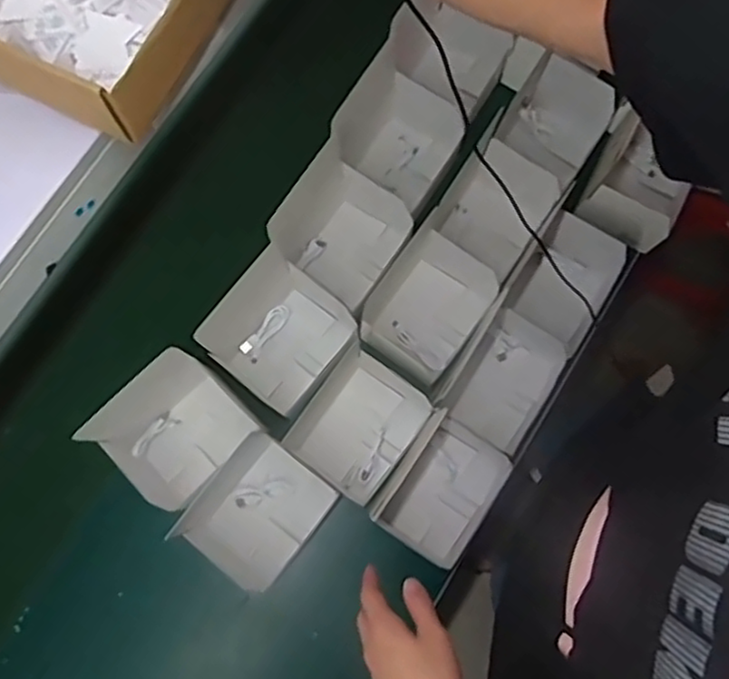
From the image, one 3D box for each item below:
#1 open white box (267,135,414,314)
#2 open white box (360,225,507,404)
[{"bbox_3d":[-0.034,-0.148,0.889,0.151,0.091,0.138,38,81,8],"label":"open white box"},{"bbox_3d":[0.088,-0.038,0.853,0.119,0.114,0.178,35,81,8],"label":"open white box"}]

